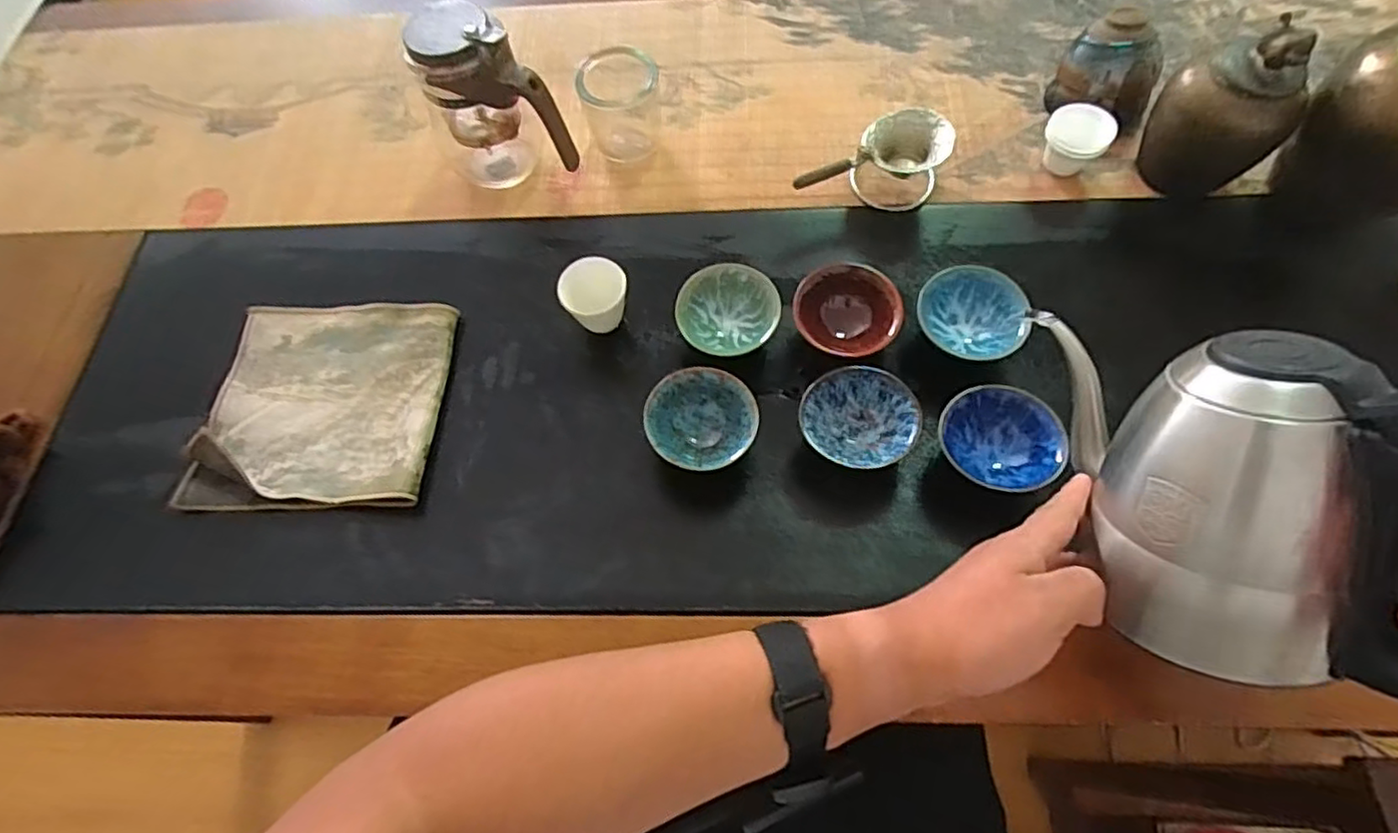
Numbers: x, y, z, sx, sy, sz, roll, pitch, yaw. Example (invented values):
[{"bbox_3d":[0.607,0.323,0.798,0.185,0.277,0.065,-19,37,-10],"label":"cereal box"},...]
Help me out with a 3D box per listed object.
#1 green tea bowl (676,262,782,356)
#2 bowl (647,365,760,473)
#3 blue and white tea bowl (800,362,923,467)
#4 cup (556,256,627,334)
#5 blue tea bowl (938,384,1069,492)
[{"bbox_3d":[0.024,-0.082,0.562,0.084,0.048,0.076,-17,66,-4],"label":"green tea bowl"},{"bbox_3d":[0.003,0.007,0.519,0.082,0.045,0.081,-1,66,3],"label":"bowl"},{"bbox_3d":[0.121,0.007,0.514,0.084,0.049,0.078,-1,66,3],"label":"blue and white tea bowl"},{"bbox_3d":[-0.084,-0.094,0.562,0.054,0.066,0.049,-39,69,-13],"label":"cup"},{"bbox_3d":[0.219,0.022,0.501,0.083,0.043,0.081,-1,66,3],"label":"blue tea bowl"}]

